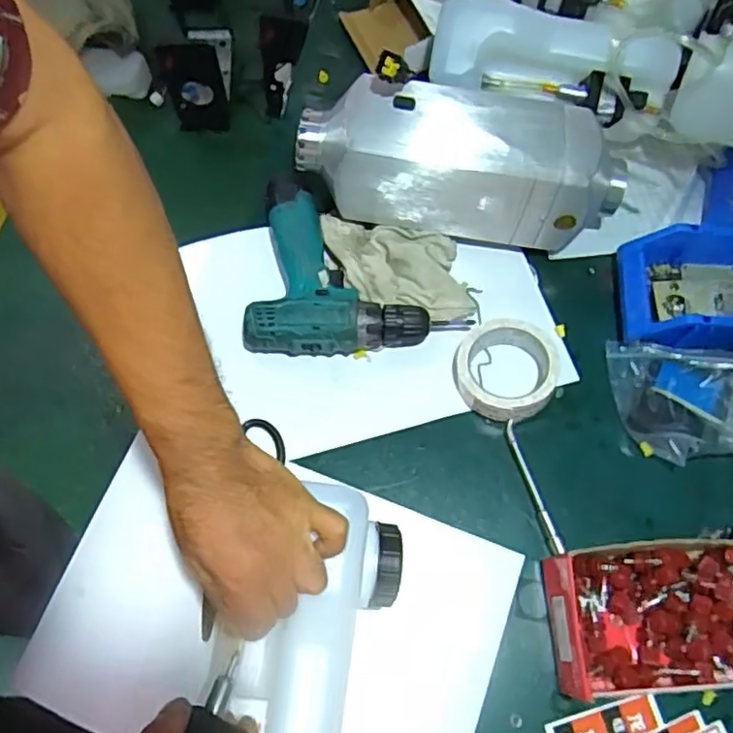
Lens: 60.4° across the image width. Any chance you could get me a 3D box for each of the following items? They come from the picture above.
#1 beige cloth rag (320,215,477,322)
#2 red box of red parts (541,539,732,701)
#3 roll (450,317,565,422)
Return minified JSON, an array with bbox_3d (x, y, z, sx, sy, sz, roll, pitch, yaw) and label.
[{"bbox_3d":[0.030,-0.108,0.674,0.180,0.033,0.094,13,68,5],"label":"beige cloth rag"},{"bbox_3d":[0.248,0.212,0.537,0.182,0.062,0.114,-4,68,-2],"label":"red box of red parts"},{"bbox_3d":[0.139,0.003,0.633,0.098,0.049,0.099,0,68,-1],"label":"roll"}]

